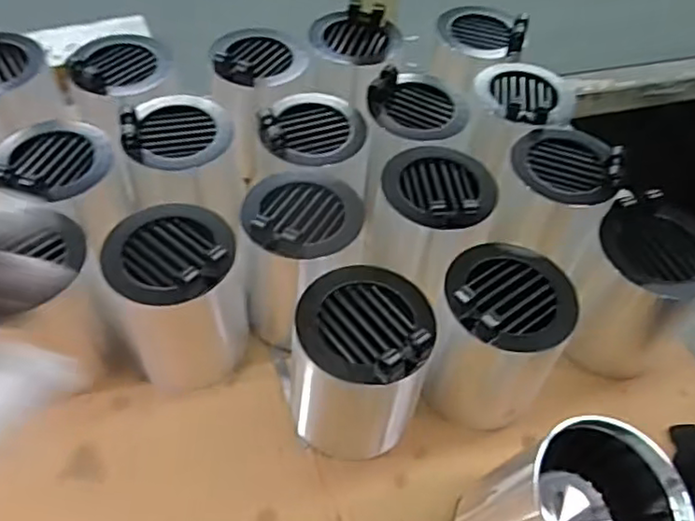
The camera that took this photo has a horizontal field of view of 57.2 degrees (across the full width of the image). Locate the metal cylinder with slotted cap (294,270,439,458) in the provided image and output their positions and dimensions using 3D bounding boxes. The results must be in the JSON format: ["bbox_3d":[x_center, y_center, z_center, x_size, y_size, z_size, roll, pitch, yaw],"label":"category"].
[{"bbox_3d":[0.008,0.069,0.425,0.083,0.123,0.076,7,51,0],"label":"metal cylinder with slotted cap"}]

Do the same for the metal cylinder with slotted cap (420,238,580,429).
[{"bbox_3d":[0.103,0.051,0.444,0.079,0.125,0.080,15,52,7],"label":"metal cylinder with slotted cap"}]

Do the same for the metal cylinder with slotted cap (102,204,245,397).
[{"bbox_3d":[-0.117,0.027,0.447,0.081,0.123,0.078,2,51,-3],"label":"metal cylinder with slotted cap"}]

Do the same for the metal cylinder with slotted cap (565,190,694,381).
[{"bbox_3d":[0.215,0.023,0.480,0.078,0.118,0.077,2,51,-3],"label":"metal cylinder with slotted cap"}]

